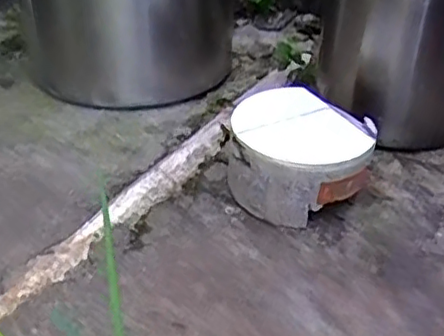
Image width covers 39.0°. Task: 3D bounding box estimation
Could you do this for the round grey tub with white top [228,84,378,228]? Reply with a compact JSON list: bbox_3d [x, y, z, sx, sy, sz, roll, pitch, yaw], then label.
[{"bbox_3d":[0.167,-0.017,1.331,0.275,0.179,0.295,2,31,-1],"label":"round grey tub with white top"}]

